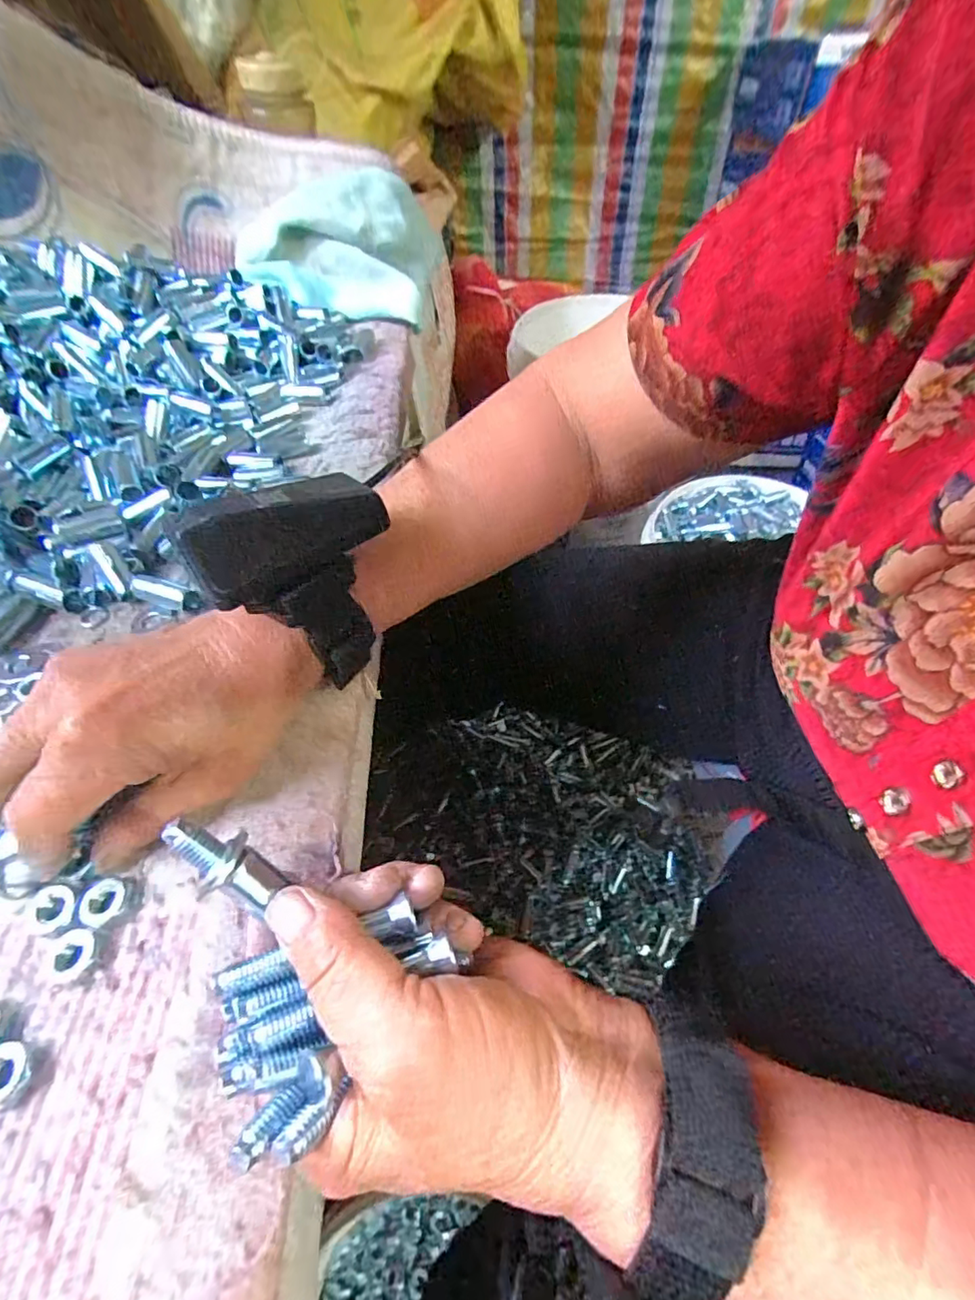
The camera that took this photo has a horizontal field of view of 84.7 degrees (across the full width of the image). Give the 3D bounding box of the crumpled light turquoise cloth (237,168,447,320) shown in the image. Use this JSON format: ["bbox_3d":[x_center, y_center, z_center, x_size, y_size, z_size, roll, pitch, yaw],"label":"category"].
[{"bbox_3d":[-0.143,-0.392,0.508,0.174,0.071,0.153,4,51,4],"label":"crumpled light turquoise cloth"}]

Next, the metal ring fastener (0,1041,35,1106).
[{"bbox_3d":[-0.150,0.130,0.164,0.016,0.007,0.016,0,51,0],"label":"metal ring fastener"}]

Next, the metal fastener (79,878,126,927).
[{"bbox_3d":[-0.141,0.091,0.196,0.014,0.005,0.017,-37,60,-25],"label":"metal fastener"}]

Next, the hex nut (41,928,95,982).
[{"bbox_3d":[-0.145,0.106,0.186,0.017,0.004,0.016,-14,53,-11],"label":"hex nut"}]

